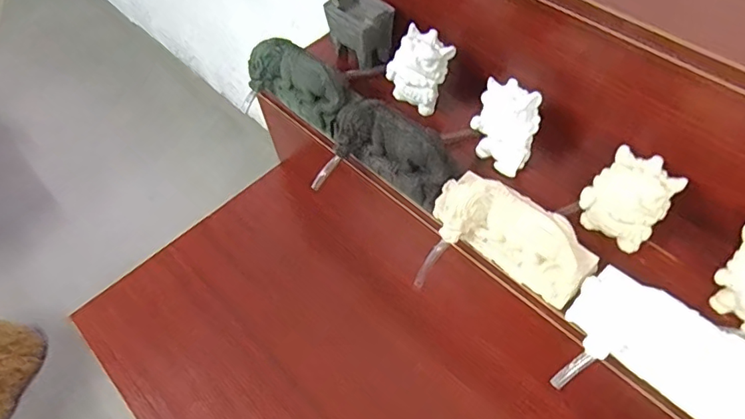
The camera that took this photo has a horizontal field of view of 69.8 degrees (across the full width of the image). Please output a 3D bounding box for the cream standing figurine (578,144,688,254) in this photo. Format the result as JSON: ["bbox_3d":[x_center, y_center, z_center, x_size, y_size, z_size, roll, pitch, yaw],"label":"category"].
[{"bbox_3d":[0.261,-0.008,0.550,0.059,0.089,0.072,-36,59,-20],"label":"cream standing figurine"}]

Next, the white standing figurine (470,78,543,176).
[{"bbox_3d":[0.155,-0.096,0.621,0.074,0.090,0.051,35,64,26],"label":"white standing figurine"}]

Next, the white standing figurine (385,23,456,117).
[{"bbox_3d":[0.060,-0.181,0.688,0.055,0.089,0.073,-39,60,-21],"label":"white standing figurine"}]

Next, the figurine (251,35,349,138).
[{"bbox_3d":[-0.097,-0.173,0.710,0.155,0.072,0.067,28,61,22],"label":"figurine"}]

